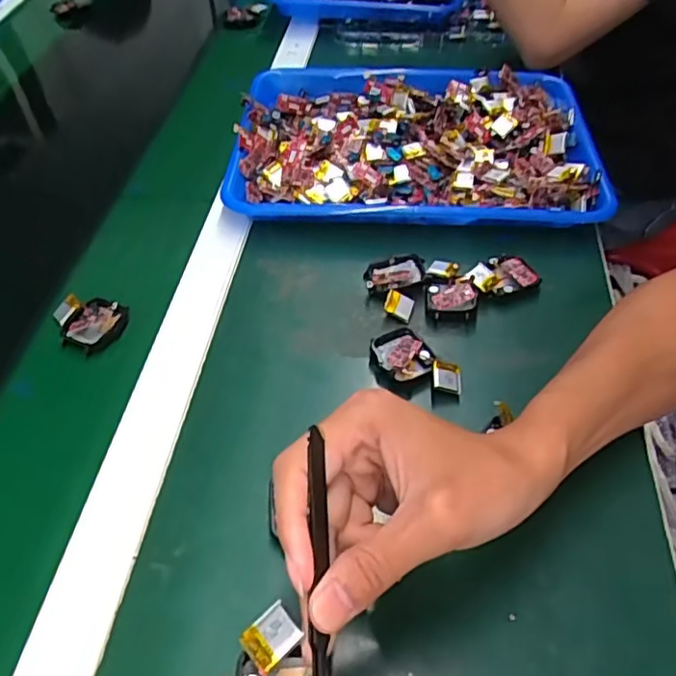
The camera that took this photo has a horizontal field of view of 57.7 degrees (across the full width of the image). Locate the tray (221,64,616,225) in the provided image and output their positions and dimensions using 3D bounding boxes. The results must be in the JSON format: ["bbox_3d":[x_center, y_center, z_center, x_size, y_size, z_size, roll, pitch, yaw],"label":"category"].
[{"bbox_3d":[0.072,-0.196,0.598,0.327,0.049,0.258,2,50,5],"label":"tray"}]

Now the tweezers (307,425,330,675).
[{"bbox_3d":[-0.008,0.089,0.251,0.008,0.007,0.105,-1,72,2],"label":"tweezers"}]

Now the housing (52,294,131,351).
[{"bbox_3d":[-0.193,-0.010,0.467,0.053,0.016,0.046,4,50,7],"label":"housing"}]

